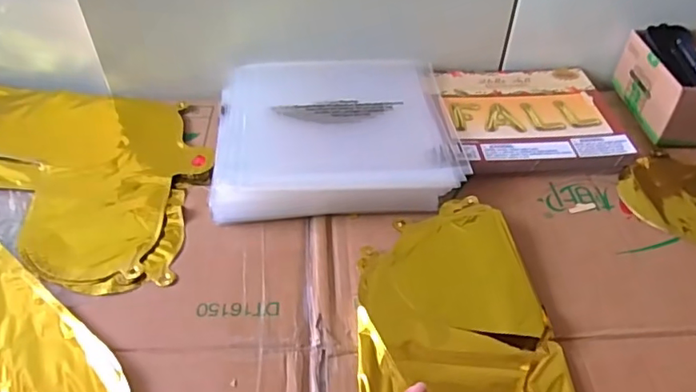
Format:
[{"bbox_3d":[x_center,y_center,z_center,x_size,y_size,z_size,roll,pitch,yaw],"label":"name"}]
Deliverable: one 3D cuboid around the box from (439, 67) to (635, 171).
[{"bbox_3d":[0.193,-0.087,0.601,0.179,0.021,0.174,-3,45,-4],"label":"box"}]

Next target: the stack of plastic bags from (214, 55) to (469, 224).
[{"bbox_3d":[-0.013,-0.071,0.567,0.230,0.032,0.229,-3,45,-4],"label":"stack of plastic bags"}]

